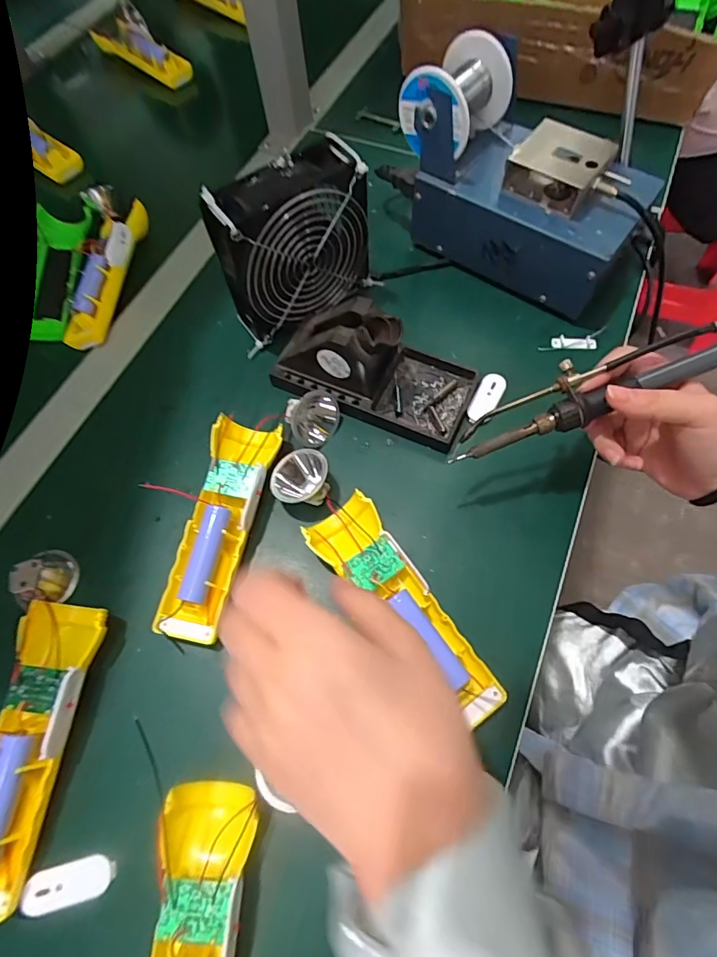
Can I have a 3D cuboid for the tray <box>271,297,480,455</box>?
[{"bbox_3d":[0.012,-0.093,0.375,0.155,0.072,0.072,22,68,13],"label":"tray"}]

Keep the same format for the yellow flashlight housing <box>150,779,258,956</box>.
[{"bbox_3d":[-0.088,0.251,0.242,0.048,0.036,0.162,3,65,5],"label":"yellow flashlight housing"}]

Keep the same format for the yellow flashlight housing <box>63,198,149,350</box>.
[{"bbox_3d":[-0.240,-0.202,0.455,0.044,0.030,0.166,5,65,6],"label":"yellow flashlight housing"}]

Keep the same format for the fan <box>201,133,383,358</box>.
[{"bbox_3d":[-0.050,-0.184,0.387,0.128,0.122,0.051,-36,68,-13],"label":"fan"}]

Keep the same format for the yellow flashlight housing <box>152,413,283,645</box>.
[{"bbox_3d":[-0.099,0.031,0.344,0.048,0.032,0.162,11,65,8],"label":"yellow flashlight housing"}]

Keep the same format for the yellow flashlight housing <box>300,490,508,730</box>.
[{"bbox_3d":[0.026,0.085,0.314,0.050,0.030,0.160,-32,67,-12],"label":"yellow flashlight housing"}]

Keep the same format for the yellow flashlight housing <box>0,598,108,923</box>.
[{"bbox_3d":[-0.201,0.160,0.290,0.049,0.029,0.163,8,65,7],"label":"yellow flashlight housing"}]

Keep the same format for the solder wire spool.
[{"bbox_3d":[0.078,-0.304,0.388,0.065,0.066,0.076,33,70,17],"label":"solder wire spool"}]

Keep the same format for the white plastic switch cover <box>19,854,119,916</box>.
[{"bbox_3d":[-0.164,0.229,0.270,0.049,0.006,0.020,-13,64,-3],"label":"white plastic switch cover"}]

